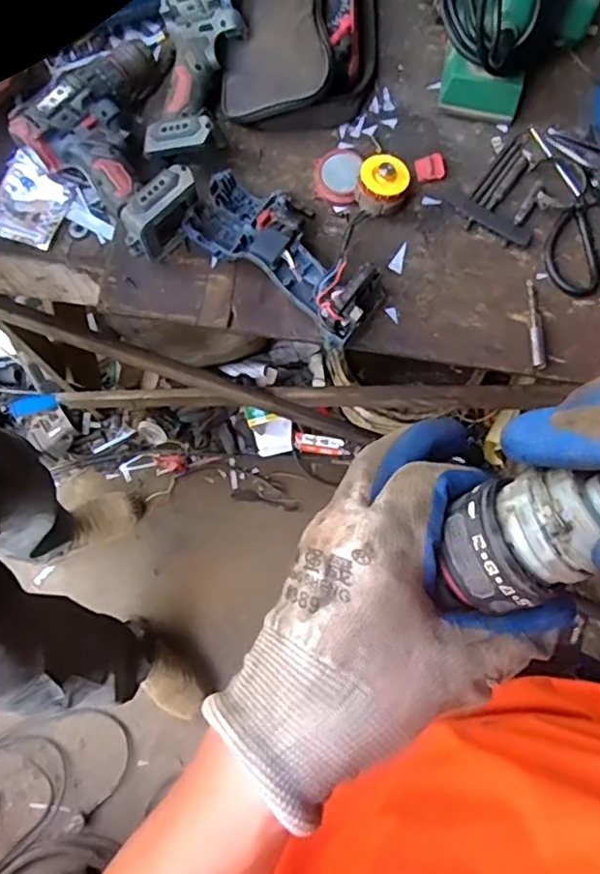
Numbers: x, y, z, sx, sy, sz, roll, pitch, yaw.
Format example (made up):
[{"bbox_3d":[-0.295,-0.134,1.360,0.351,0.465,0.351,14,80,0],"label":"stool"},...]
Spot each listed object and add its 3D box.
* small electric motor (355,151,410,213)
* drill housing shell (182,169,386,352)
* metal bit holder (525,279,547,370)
[{"bbox_3d":[0.074,-0.227,0.566,0.044,0.043,0.044,0,79,-1],"label":"small electric motor"},{"bbox_3d":[-0.007,-0.172,0.555,0.185,0.053,0.105,38,81,6],"label":"drill housing shell"},{"bbox_3d":[0.217,-0.104,0.566,0.014,0.013,0.086,3,79,-1],"label":"metal bit holder"}]

